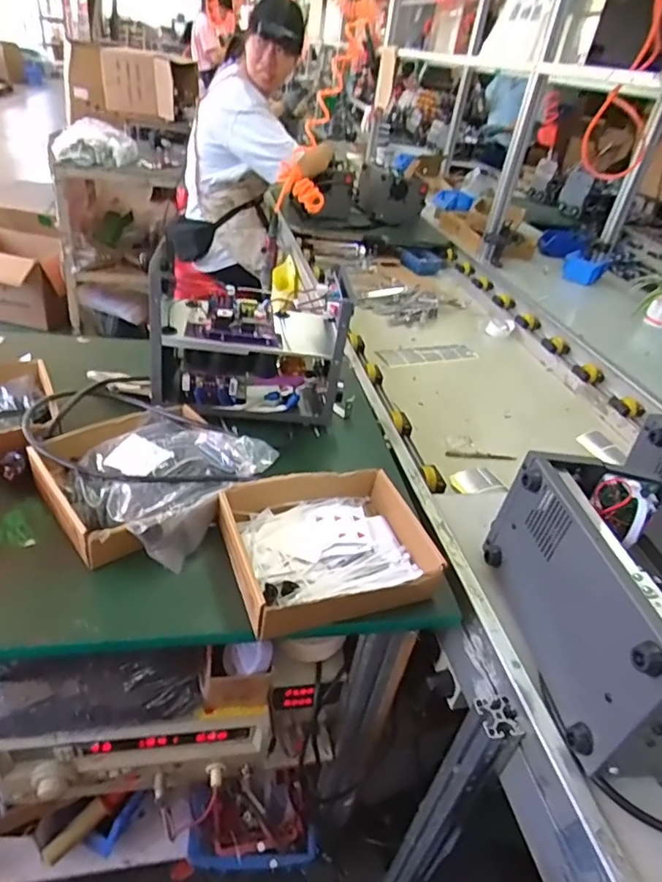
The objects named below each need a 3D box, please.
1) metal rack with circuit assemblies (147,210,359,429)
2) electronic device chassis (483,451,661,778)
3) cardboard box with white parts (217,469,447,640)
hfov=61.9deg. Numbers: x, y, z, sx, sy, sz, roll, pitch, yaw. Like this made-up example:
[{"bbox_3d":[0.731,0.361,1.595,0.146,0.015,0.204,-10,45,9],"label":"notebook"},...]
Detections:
[{"bbox_3d":[-0.123,-0.139,0.857,0.273,0.213,0.143,3,35,-11],"label":"metal rack with circuit assemblies"},{"bbox_3d":[0.302,0.159,0.564,0.183,0.156,0.282,4,35,-9],"label":"electronic device chassis"},{"bbox_3d":[-0.006,0.114,0.633,0.218,0.052,0.200,-6,38,-22],"label":"cardboard box with white parts"}]

